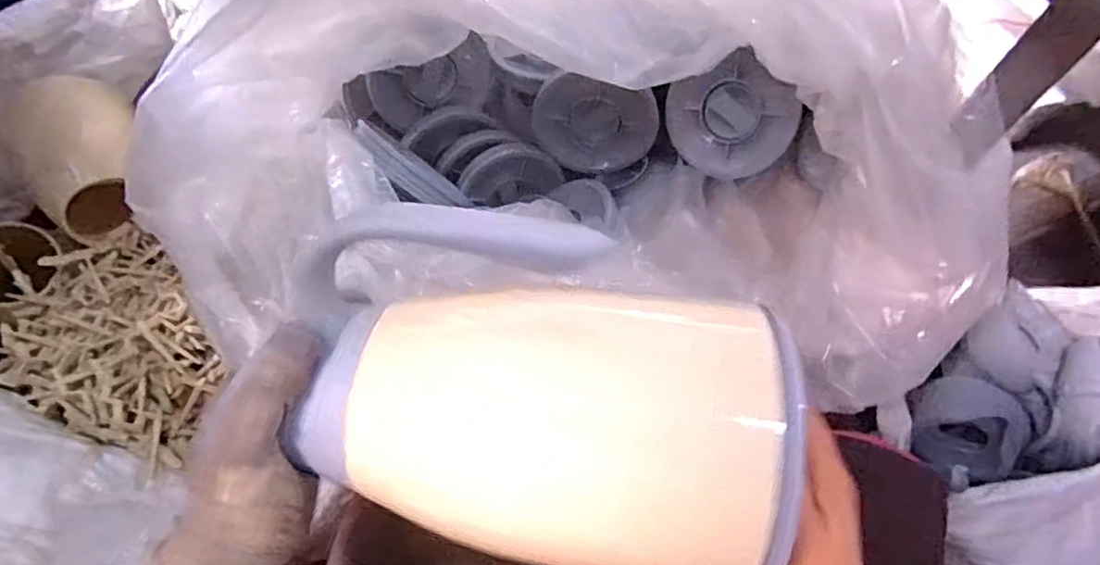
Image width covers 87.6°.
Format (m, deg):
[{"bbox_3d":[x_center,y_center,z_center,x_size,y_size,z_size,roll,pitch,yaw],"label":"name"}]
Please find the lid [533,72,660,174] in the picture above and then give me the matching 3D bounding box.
[{"bbox_3d":[0.050,-0.176,0.647,0.134,0.110,0.014,2,35,0],"label":"lid"}]

